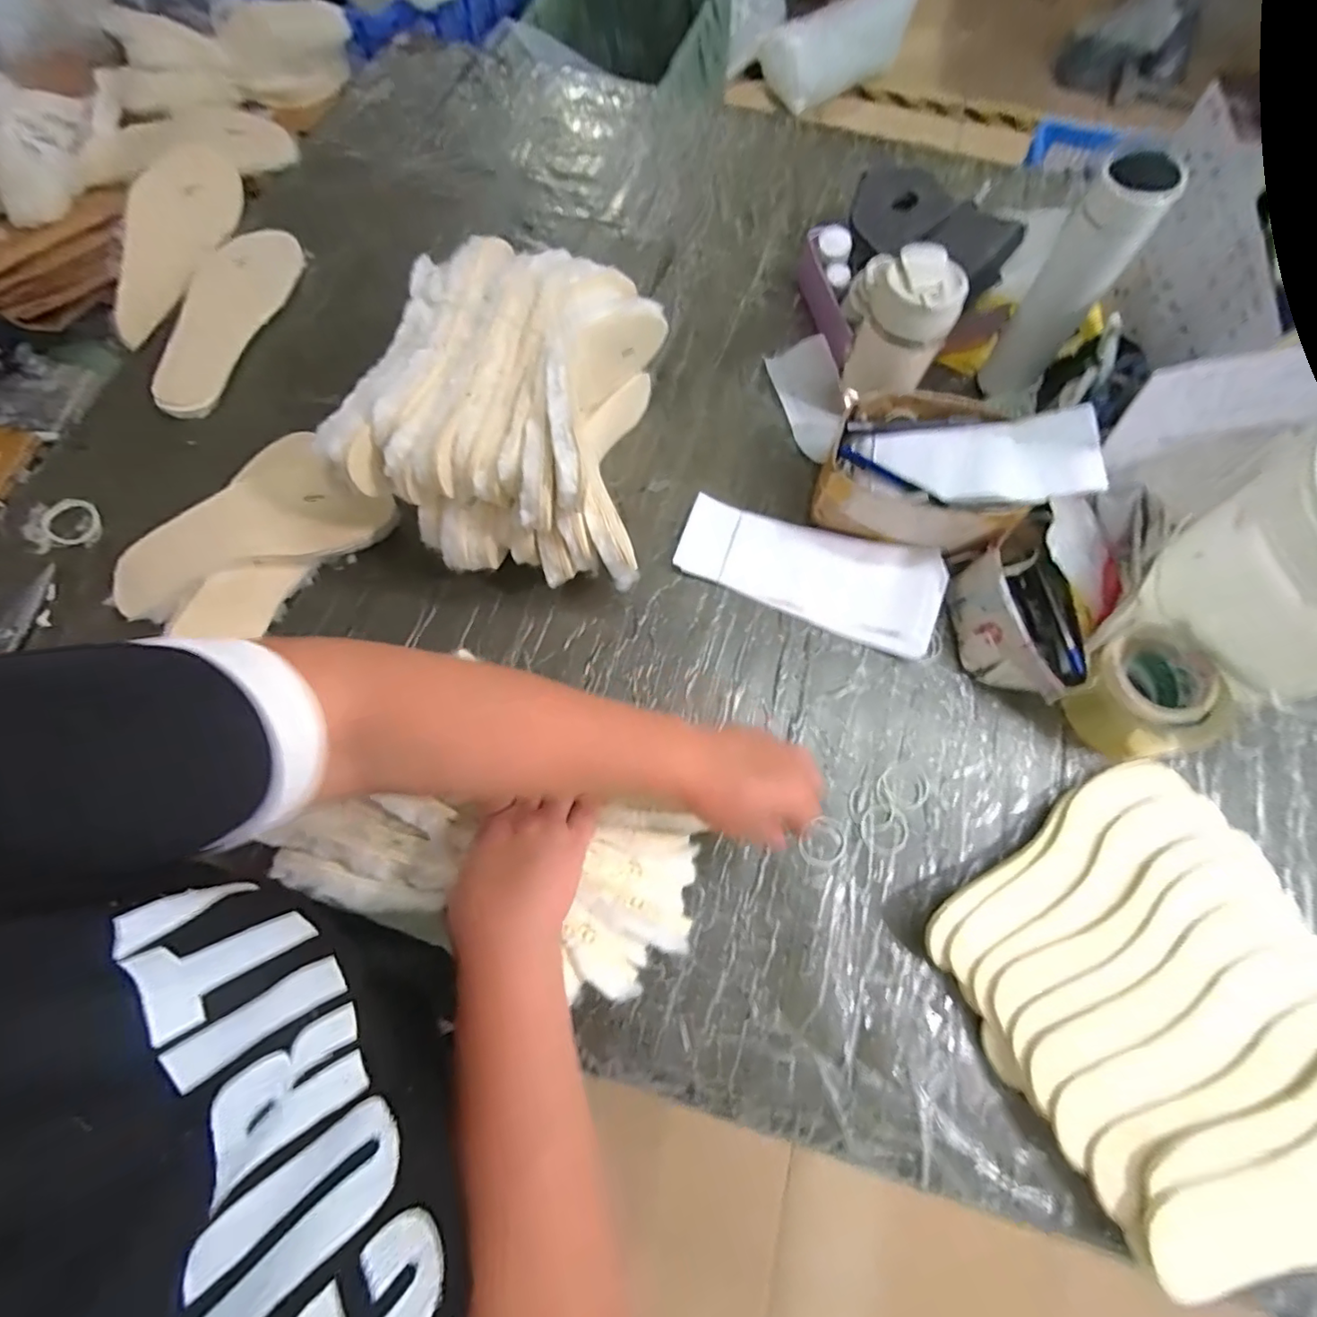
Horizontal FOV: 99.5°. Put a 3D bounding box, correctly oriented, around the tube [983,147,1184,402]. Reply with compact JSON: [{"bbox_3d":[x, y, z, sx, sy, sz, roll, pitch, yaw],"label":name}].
[{"bbox_3d":[0.395,-0.362,0.556,0.049,0.221,0.065,-29,73,-10],"label":"tube"}]

